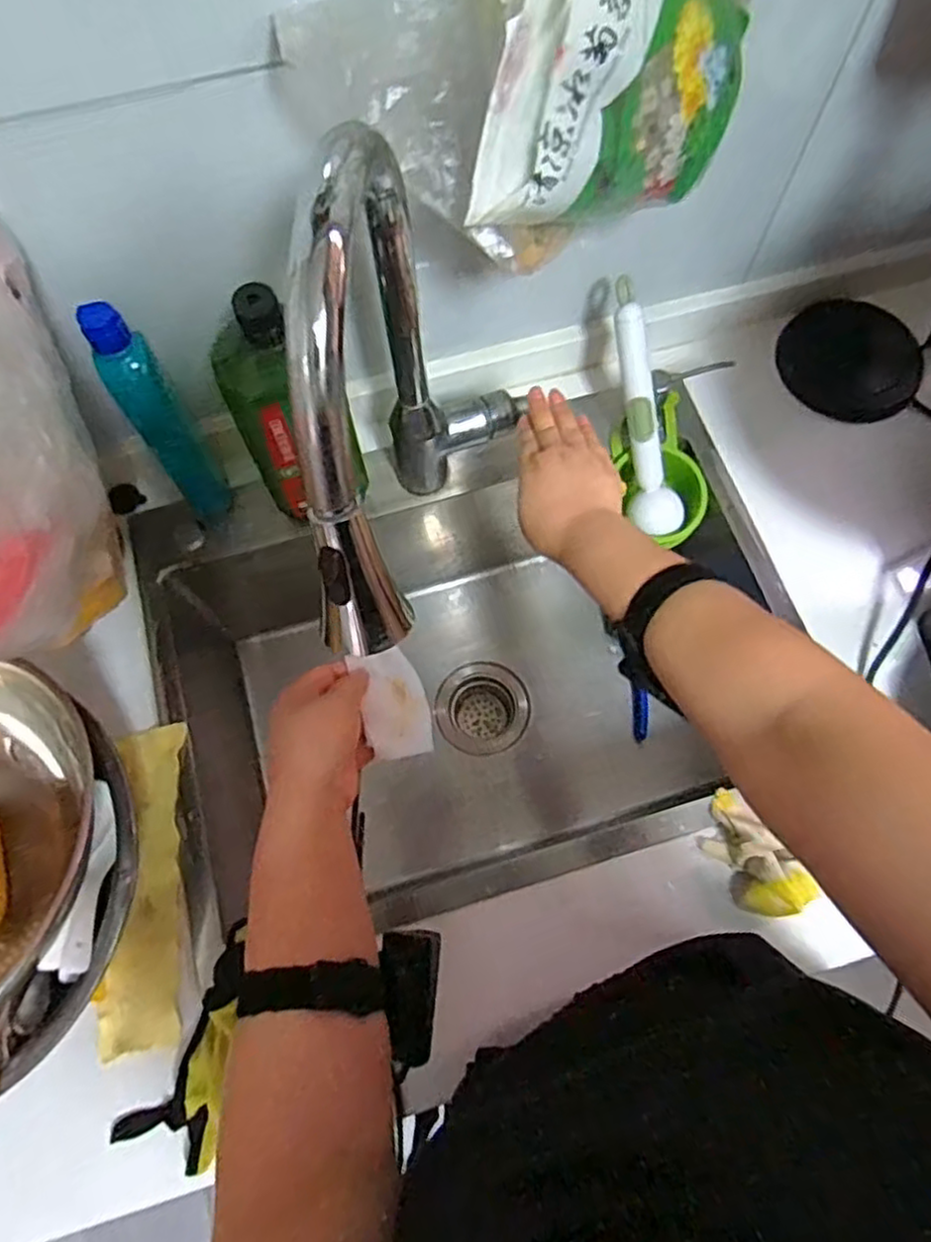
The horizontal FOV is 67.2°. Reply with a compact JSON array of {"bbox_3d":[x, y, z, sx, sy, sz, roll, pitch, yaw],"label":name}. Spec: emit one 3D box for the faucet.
[{"bbox_3d":[-0.023,-0.113,0.487,0.105,0.369,0.298,3,70,2],"label":"faucet"}]

